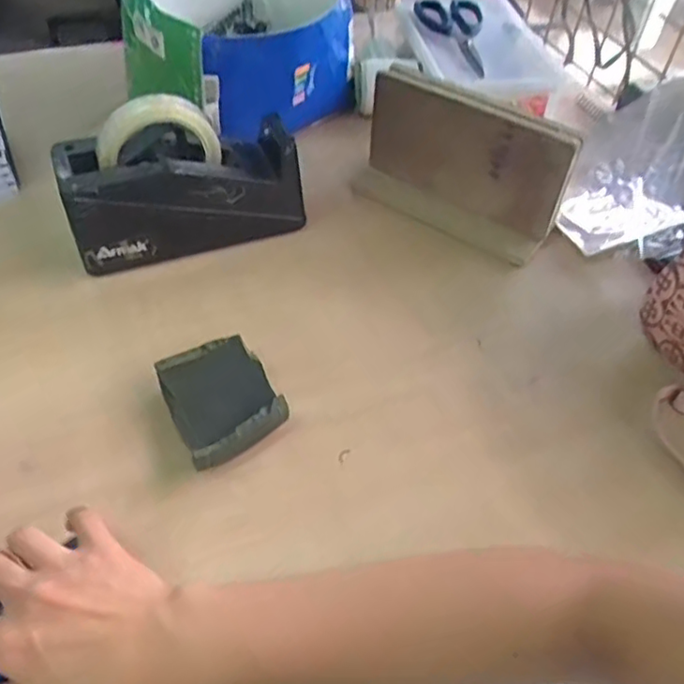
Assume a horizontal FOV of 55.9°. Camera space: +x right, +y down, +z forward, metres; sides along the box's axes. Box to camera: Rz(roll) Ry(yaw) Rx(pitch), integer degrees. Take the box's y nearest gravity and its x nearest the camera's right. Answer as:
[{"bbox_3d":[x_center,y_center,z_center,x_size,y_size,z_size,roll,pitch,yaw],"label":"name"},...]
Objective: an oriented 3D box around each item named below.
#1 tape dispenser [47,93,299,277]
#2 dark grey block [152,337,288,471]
[{"bbox_3d":[-0.133,-0.134,0.548,0.194,0.115,0.070,-15,52,-16],"label":"tape dispenser"},{"bbox_3d":[-0.083,0.039,0.452,0.070,0.025,0.087,-21,54,-20],"label":"dark grey block"}]

